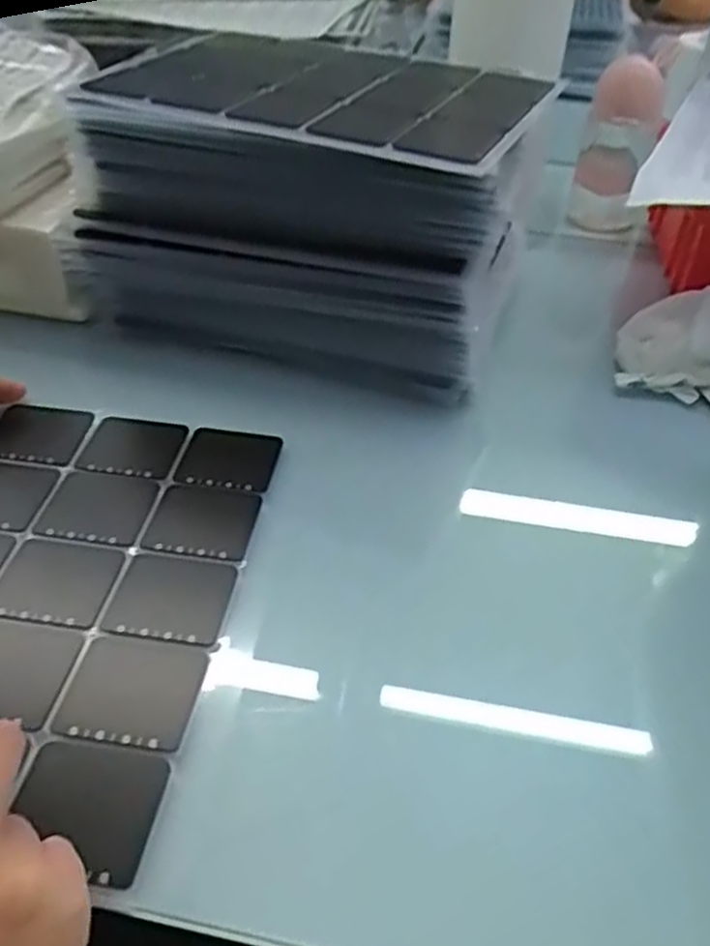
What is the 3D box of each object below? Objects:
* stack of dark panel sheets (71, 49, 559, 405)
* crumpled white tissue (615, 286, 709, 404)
[{"bbox_3d":[-0.033,-0.185,0.525,0.269,0.166,0.179,11,43,9],"label":"stack of dark panel sheets"},{"bbox_3d":[0.233,-0.086,0.511,0.104,0.048,0.066,18,44,16],"label":"crumpled white tissue"}]

